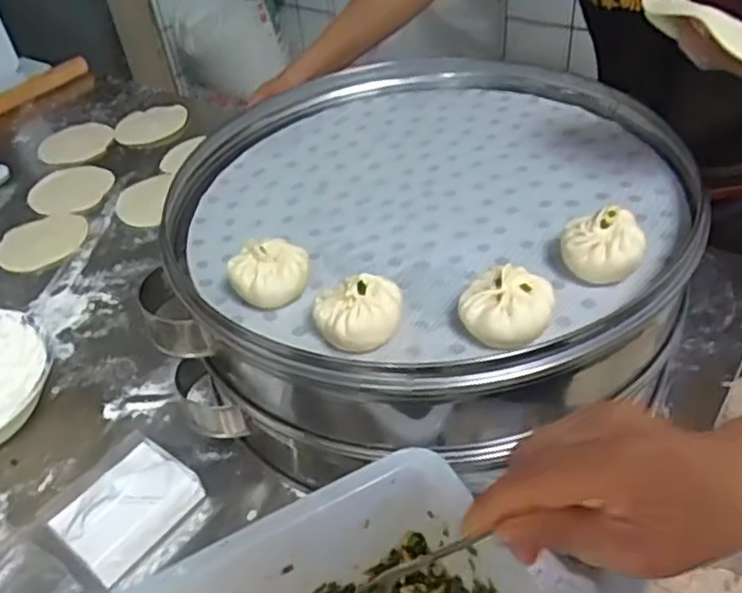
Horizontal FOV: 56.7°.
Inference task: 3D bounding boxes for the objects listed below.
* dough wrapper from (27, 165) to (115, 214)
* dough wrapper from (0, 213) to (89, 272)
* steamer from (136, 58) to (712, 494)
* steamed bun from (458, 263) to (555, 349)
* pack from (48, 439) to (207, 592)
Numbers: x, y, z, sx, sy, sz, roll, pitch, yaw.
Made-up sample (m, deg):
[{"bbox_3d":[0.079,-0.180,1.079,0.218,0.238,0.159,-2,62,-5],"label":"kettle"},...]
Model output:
[{"bbox_3d":[-0.465,-0.170,1.064,0.124,0.011,0.124,-4,43,4],"label":"dough wrapper"},{"bbox_3d":[-0.468,-0.079,0.978,0.125,0.011,0.125,-28,46,-21],"label":"dough wrapper"},{"bbox_3d":[0.062,-0.065,0.705,0.478,0.163,0.505,12,46,20],"label":"steamer"},{"bbox_3d":[0.105,0.008,0.527,0.068,0.050,0.065,20,49,27],"label":"steamed bun"},{"bbox_3d":[-0.219,0.182,0.612,0.083,0.046,0.109,26,52,31],"label":"pack"}]

